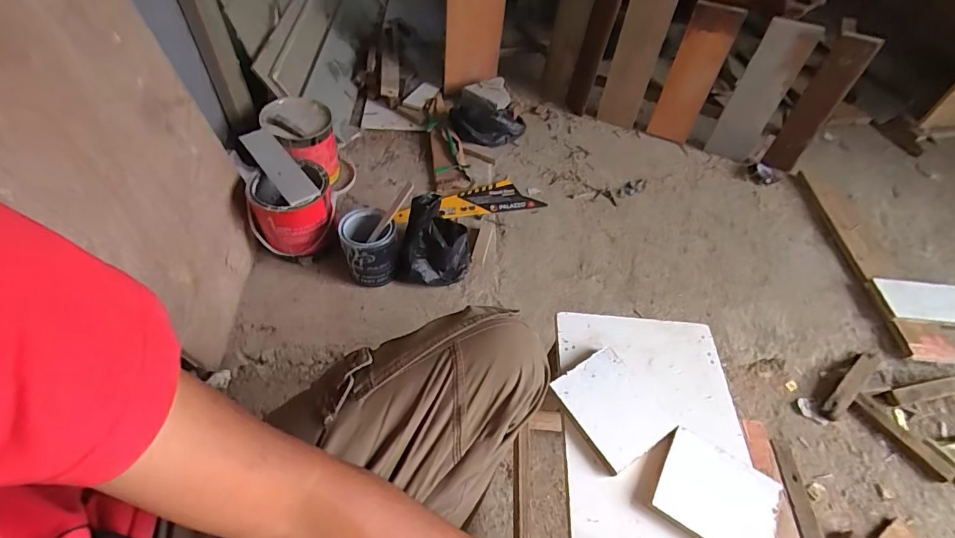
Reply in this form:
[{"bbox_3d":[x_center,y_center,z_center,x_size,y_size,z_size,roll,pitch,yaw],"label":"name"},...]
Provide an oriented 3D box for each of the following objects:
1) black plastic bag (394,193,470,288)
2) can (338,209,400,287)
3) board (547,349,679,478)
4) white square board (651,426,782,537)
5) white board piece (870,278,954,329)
[{"bbox_3d":[-0.084,-0.049,0.924,0.140,0.113,0.148,13,52,6],"label":"black plastic bag"},{"bbox_3d":[-0.212,-0.038,0.904,0.103,0.132,0.113,2,52,-3],"label":"can"},{"bbox_3d":[0.163,0.165,0.544,0.102,0.010,0.120,-25,57,-23],"label":"board"},{"bbox_3d":[0.261,0.246,0.490,0.118,0.008,0.102,28,54,17],"label":"white square board"},{"bbox_3d":[0.998,0.075,0.958,0.276,0.020,0.109,5,53,-4],"label":"white board piece"}]

